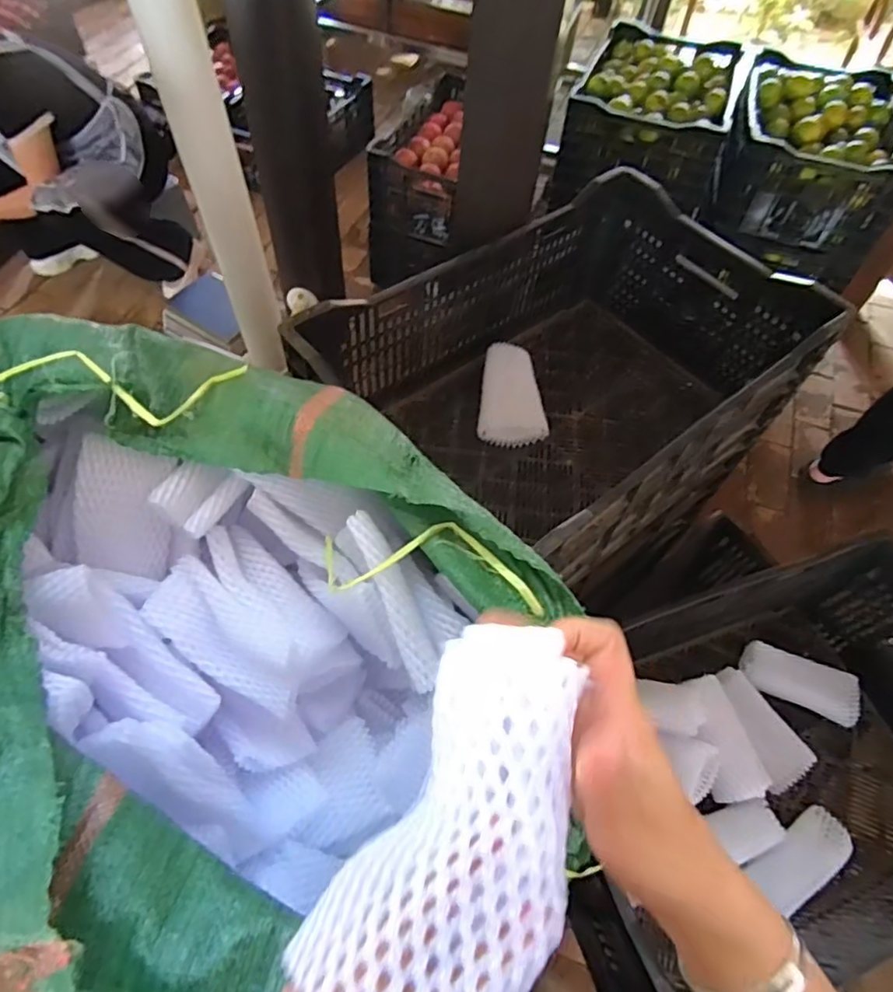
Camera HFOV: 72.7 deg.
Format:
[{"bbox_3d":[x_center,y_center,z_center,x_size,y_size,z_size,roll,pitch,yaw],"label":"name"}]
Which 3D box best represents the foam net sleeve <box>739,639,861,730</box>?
[{"bbox_3d":[0.539,0.280,0.922,0.169,0.044,0.075,23,60,11],"label":"foam net sleeve"}]

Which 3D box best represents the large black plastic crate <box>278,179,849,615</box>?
[{"bbox_3d":[0.152,-0.138,0.823,0.584,0.248,0.399,-33,66,-21],"label":"large black plastic crate"}]

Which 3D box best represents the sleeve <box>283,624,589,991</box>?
[{"bbox_3d":[0.010,0.125,0.236,0.080,0.028,0.142,21,65,9],"label":"sleeve"}]

